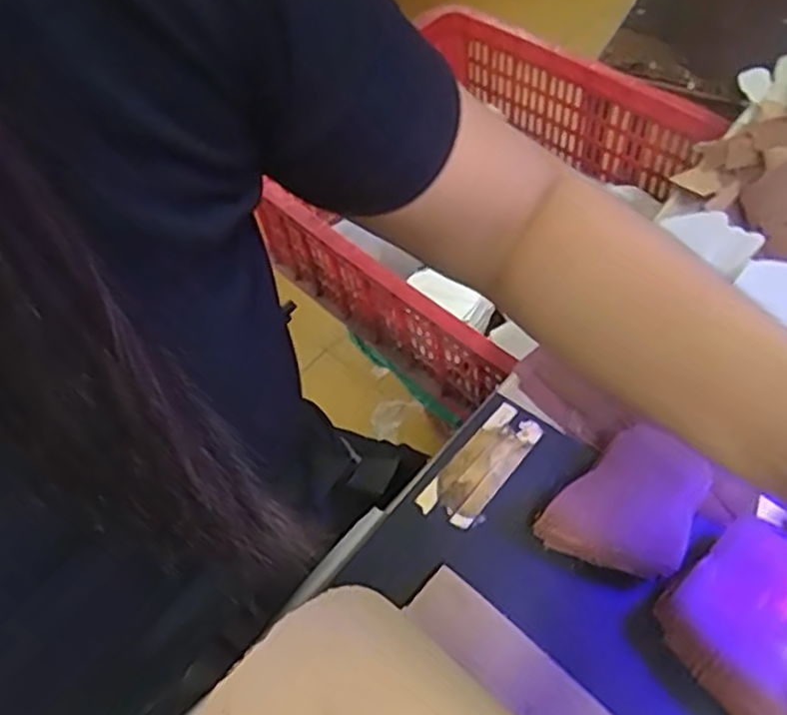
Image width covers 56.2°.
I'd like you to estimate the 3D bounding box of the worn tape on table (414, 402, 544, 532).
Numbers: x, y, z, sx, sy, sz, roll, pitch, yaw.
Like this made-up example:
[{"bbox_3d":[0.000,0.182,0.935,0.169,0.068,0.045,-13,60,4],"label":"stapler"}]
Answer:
[{"bbox_3d":[0.050,0.061,0.418,0.031,0.004,0.080,35,66,23],"label":"worn tape on table"}]

